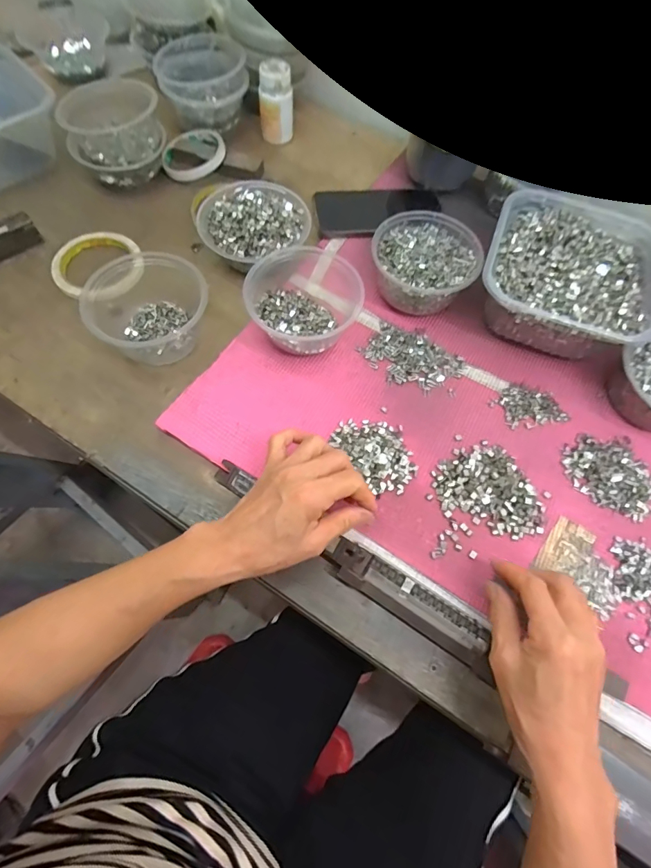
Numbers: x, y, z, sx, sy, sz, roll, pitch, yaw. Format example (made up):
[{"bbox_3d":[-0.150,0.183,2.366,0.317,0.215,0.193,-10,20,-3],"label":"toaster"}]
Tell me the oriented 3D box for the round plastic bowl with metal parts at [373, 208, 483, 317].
[{"bbox_3d":[0.107,-0.188,0.479,0.109,0.057,0.111,1,67,-3],"label":"round plastic bowl with metal parts"}]

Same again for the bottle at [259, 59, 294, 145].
[{"bbox_3d":[-0.066,-0.443,0.577,0.043,0.080,0.039,-1,67,-4],"label":"bottle"}]

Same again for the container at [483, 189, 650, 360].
[{"bbox_3d":[0.256,-0.169,0.470,0.170,0.073,0.181,20,67,5],"label":"container"}]

